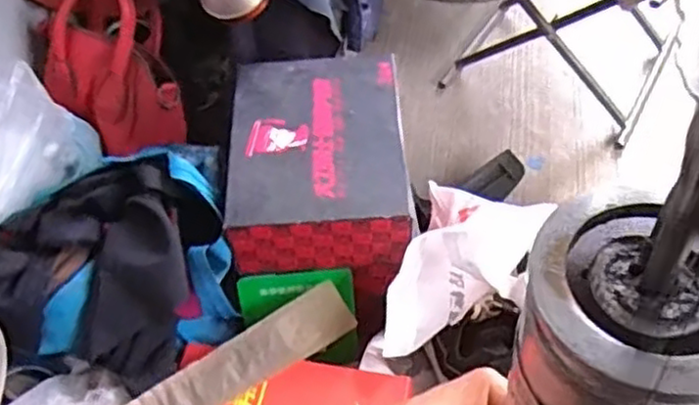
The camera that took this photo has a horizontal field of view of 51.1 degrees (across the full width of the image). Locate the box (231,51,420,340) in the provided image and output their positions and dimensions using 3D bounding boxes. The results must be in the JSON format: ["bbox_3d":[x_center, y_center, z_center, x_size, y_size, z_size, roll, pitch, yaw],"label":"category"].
[{"bbox_3d":[-0.027,-0.012,0.753,0.166,0.137,0.246,-3,53,4],"label":"box"}]

